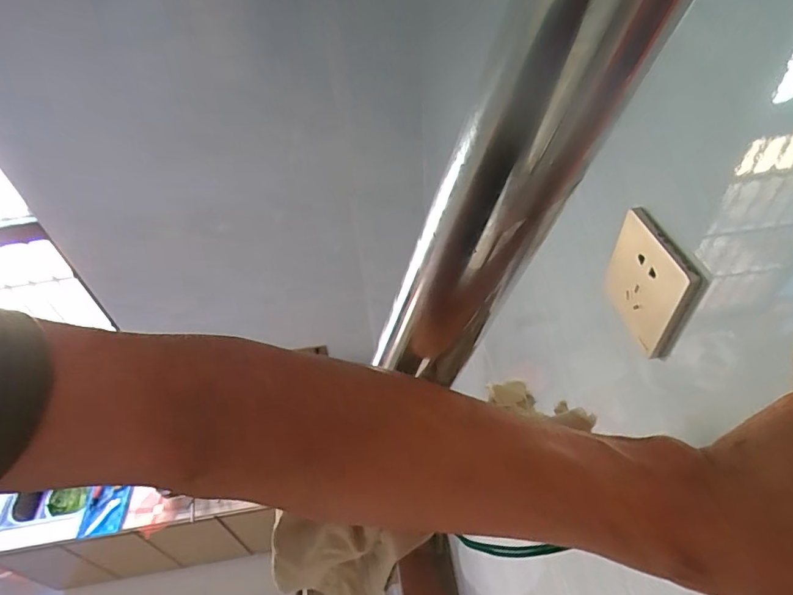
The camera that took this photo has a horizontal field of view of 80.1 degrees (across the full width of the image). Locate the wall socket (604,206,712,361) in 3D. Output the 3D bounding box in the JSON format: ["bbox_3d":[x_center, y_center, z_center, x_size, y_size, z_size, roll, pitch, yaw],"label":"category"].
[{"bbox_3d":[0.205,-0.010,0.383,0.015,0.092,0.091,-11,47,-4],"label":"wall socket"}]

